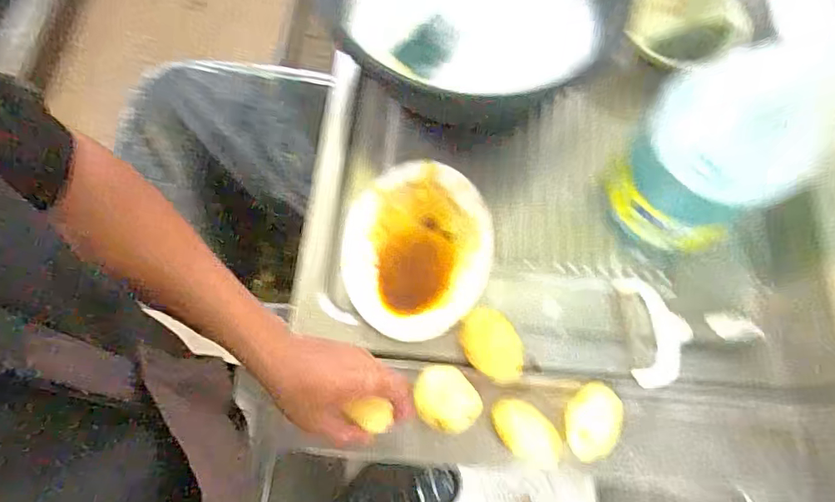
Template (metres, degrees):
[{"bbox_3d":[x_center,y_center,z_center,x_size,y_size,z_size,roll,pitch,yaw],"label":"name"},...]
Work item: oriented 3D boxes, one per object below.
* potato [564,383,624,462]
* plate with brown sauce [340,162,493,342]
[{"bbox_3d":[0.182,0.177,0.523,0.050,0.039,0.073,27,70,10],"label":"potato"},{"bbox_3d":[-0.002,-0.003,0.606,0.176,0.026,0.213,7,68,3],"label":"plate with brown sauce"}]

